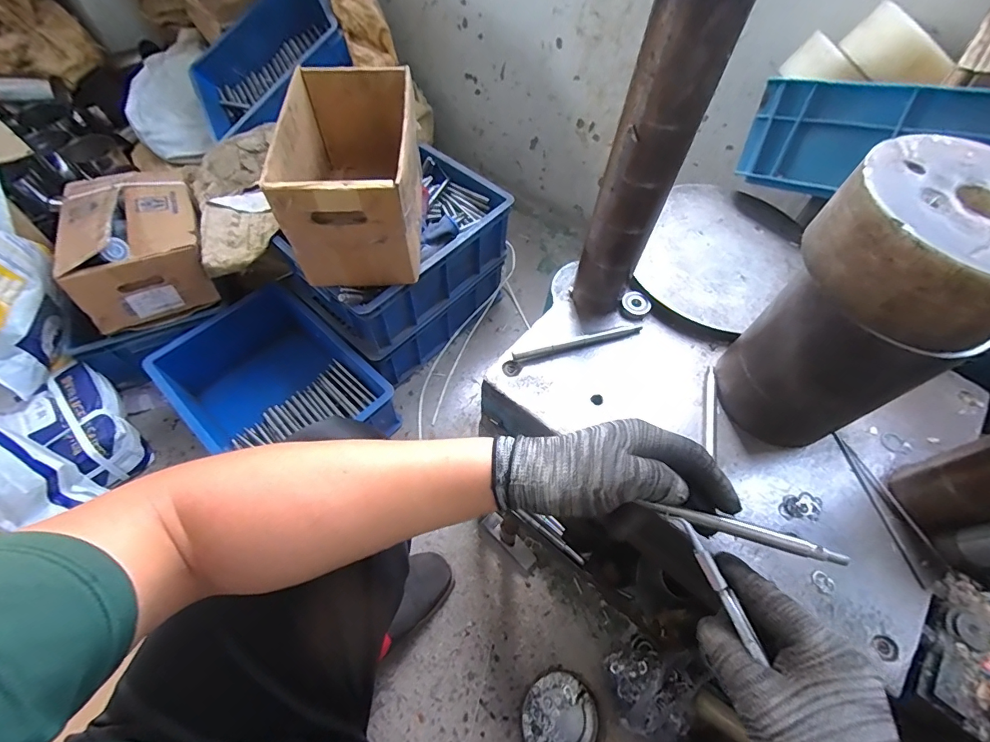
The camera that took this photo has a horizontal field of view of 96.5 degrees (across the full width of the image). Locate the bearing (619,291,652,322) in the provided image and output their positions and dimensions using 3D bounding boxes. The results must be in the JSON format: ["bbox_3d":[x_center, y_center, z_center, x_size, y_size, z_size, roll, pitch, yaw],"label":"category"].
[{"bbox_3d":[0.175,-0.081,0.552,0.035,0.017,0.032,1,60,-2],"label":"bearing"}]

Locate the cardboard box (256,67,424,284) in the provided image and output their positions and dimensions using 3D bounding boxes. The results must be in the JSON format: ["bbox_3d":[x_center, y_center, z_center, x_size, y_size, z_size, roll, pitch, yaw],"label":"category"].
[{"bbox_3d":[-0.231,-0.330,0.749,0.196,0.192,0.302,-1,60,-3],"label":"cardboard box"}]

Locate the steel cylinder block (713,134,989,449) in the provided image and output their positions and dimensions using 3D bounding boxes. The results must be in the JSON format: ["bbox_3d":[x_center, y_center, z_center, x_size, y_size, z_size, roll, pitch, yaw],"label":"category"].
[{"bbox_3d":[0.316,-0.044,0.398,0.138,0.252,0.143,-25,64,-16],"label":"steel cylinder block"}]

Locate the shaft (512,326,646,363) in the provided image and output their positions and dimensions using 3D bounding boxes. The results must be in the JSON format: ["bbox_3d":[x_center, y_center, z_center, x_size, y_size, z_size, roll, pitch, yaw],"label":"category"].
[{"bbox_3d":[0.100,-0.034,0.524,0.161,0.009,0.011,-14,61,-10],"label":"shaft"}]

